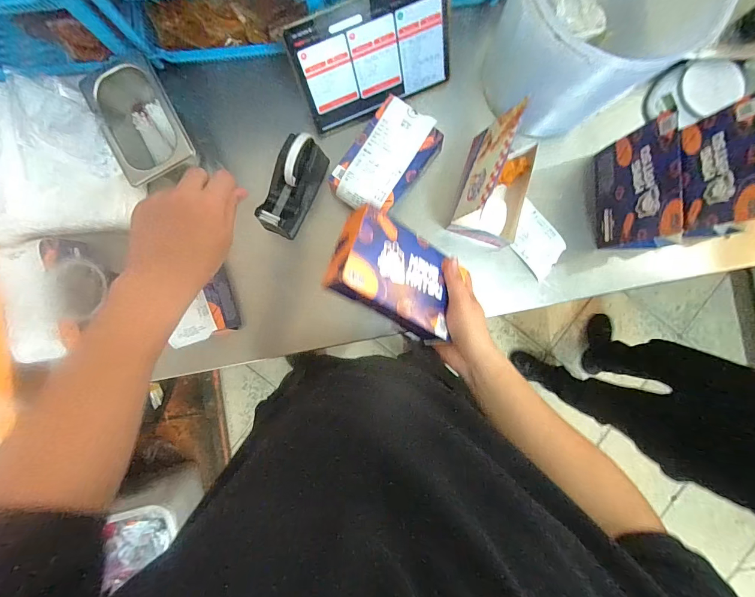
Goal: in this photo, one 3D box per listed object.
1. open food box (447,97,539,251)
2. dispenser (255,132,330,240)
[{"bbox_3d":[0.204,-0.186,0.563,0.111,0.149,0.170,17,90,-1],"label":"open food box"},{"bbox_3d":[-0.140,-0.185,0.585,0.058,0.115,0.161,23,90,-1],"label":"dispenser"}]

